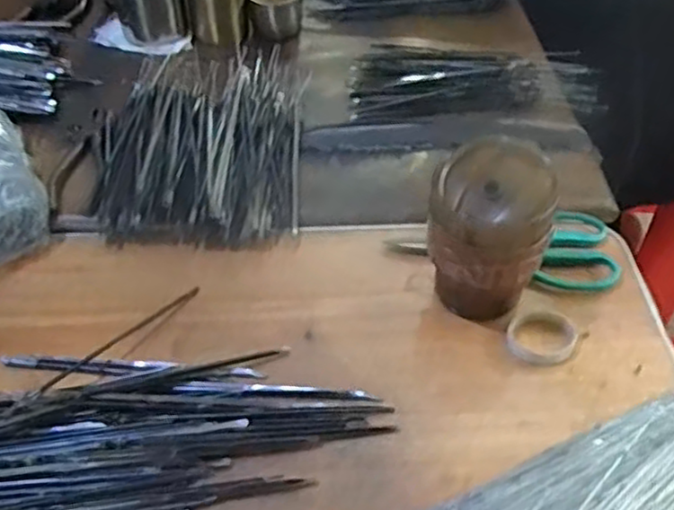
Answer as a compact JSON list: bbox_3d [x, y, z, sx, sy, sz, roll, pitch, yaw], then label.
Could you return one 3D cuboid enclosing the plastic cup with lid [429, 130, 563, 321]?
[{"bbox_3d":[0.108,-0.012,0.518,0.082,0.111,0.091,10,46,11],"label":"plastic cup with lid"}]

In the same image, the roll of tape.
[{"bbox_3d":[0.150,0.059,0.521,0.046,0.007,0.051,24,50,23],"label":"roll of tape"}]

